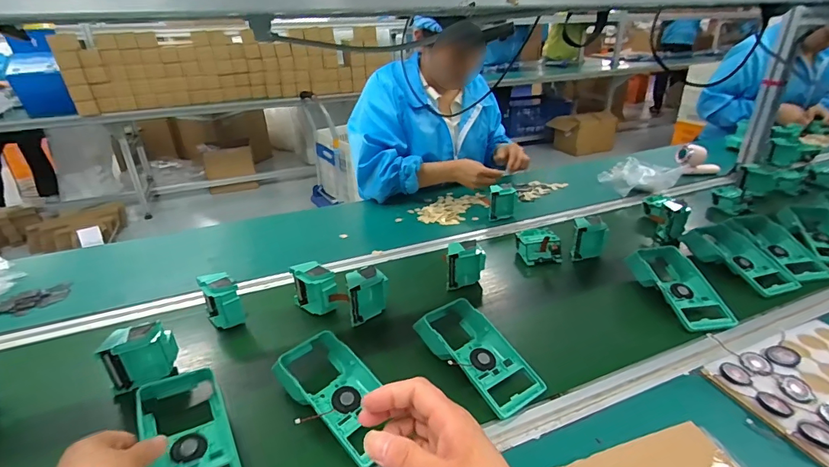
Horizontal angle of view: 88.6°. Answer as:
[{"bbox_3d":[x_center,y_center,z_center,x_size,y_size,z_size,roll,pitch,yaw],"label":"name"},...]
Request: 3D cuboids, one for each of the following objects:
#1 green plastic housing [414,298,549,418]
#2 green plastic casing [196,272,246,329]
[{"bbox_3d":[0.082,0.155,0.578,0.091,0.043,0.191,-19,32,-31],"label":"green plastic housing"},{"bbox_3d":[-0.295,0.110,0.661,0.047,0.080,0.082,-22,34,-36],"label":"green plastic casing"}]

